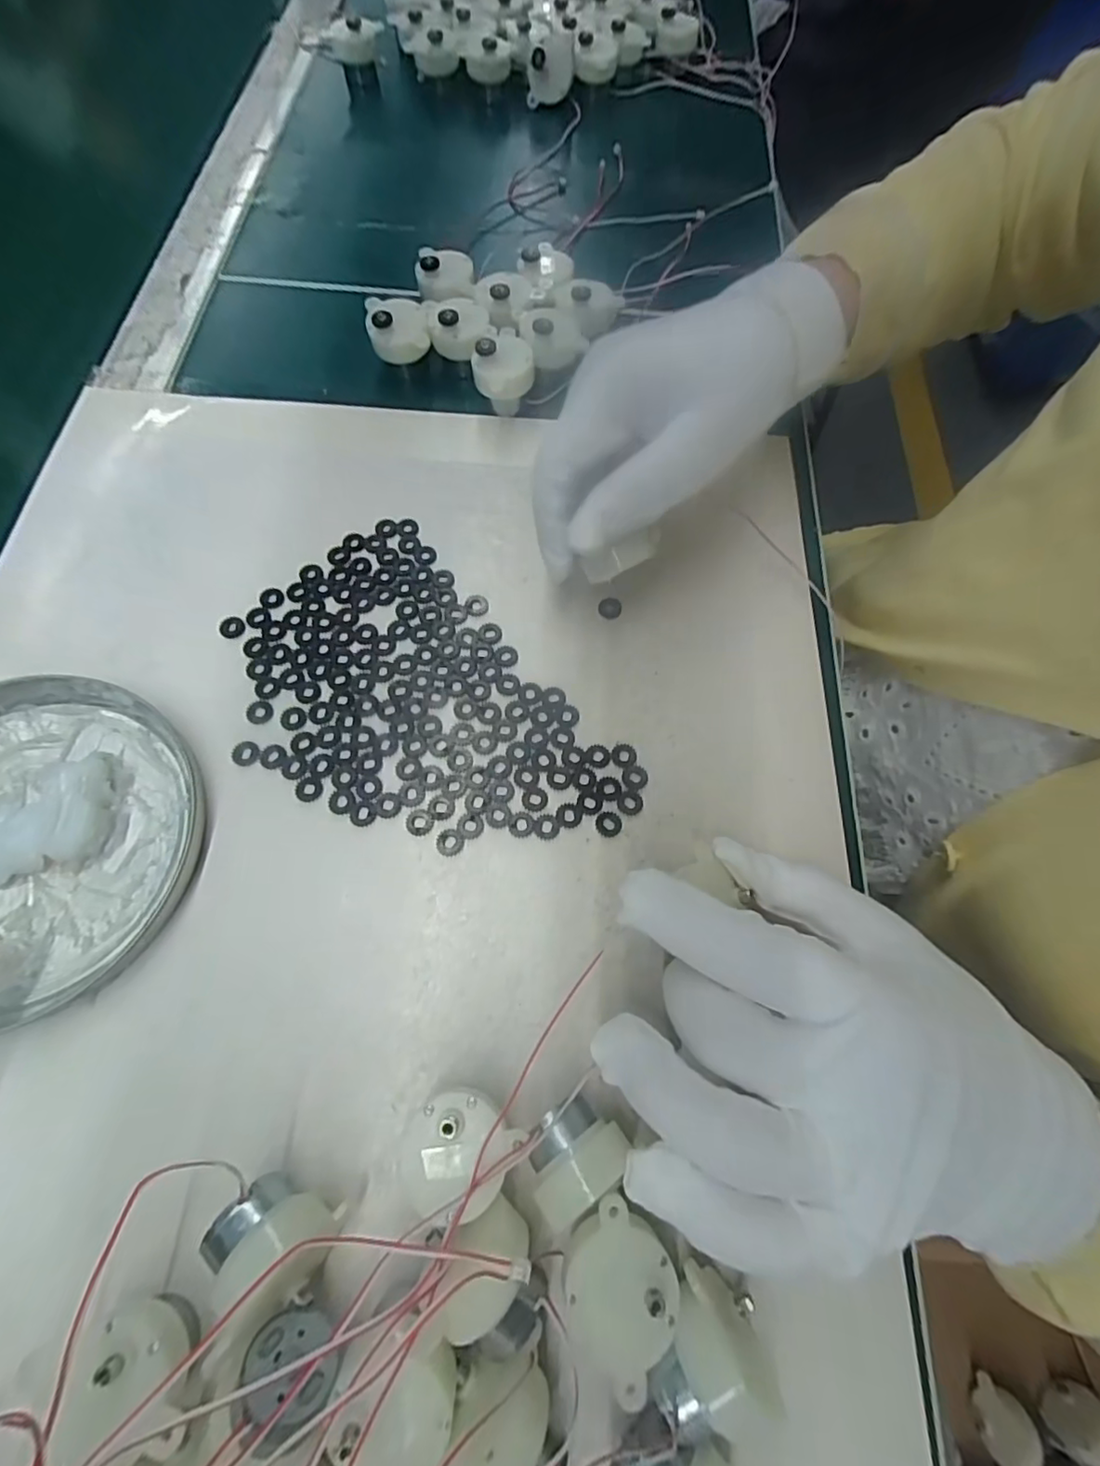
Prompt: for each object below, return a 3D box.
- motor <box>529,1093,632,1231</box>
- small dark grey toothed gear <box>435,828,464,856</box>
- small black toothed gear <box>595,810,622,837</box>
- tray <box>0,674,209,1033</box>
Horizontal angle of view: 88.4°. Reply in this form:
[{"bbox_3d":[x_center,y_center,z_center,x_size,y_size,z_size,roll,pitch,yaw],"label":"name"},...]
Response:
[{"bbox_3d":[0.007,0.128,0.176,0.029,0.032,0.024,-30,73,-13],"label":"motor"},{"bbox_3d":[-0.040,0.043,0.223,0.011,0.004,0.010,1,69,-2],"label":"small dark grey toothed gear"},{"bbox_3d":[0.024,0.037,0.229,0.011,0.004,0.010,1,69,-2],"label":"small black toothed gear"},{"bbox_3d":[-0.203,0.040,0.211,0.129,0.017,0.127,1,69,-2],"label":"tray"}]

